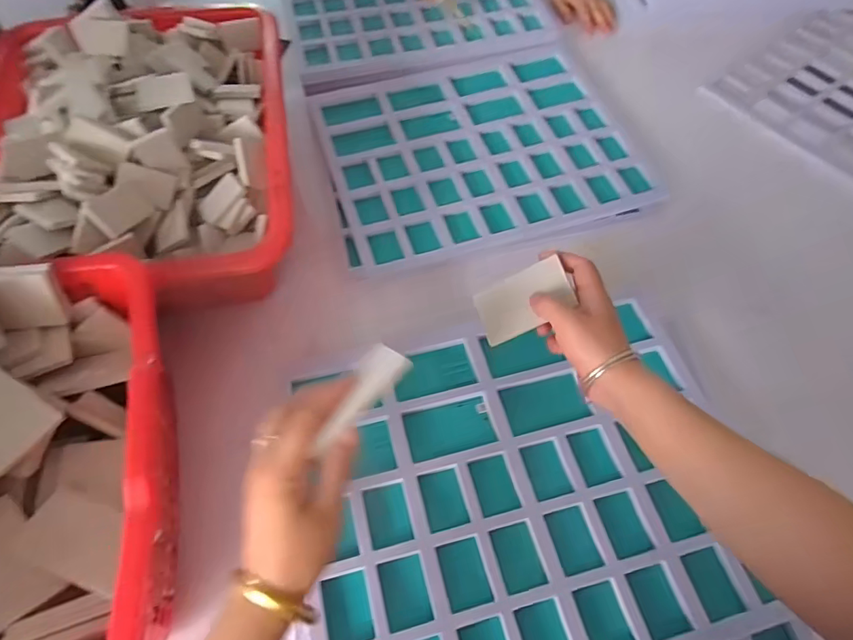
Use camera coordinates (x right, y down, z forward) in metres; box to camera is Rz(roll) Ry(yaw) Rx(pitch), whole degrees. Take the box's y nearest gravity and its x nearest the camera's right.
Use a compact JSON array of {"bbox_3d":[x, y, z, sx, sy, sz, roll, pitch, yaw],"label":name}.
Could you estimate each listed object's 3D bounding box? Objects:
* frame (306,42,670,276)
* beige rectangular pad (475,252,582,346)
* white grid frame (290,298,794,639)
[{"bbox_3d":[0.076,-0.253,0.742,0.437,0.030,0.338,-14,61,-8],"label":"frame"},{"bbox_3d":[0.088,-0.017,0.468,0.085,0.007,0.053,-25,69,18],"label":"beige rectangular pad"},{"bbox_3d":[0.090,0.161,0.490,0.400,0.030,0.325,-12,60,-7],"label":"white grid frame"}]

